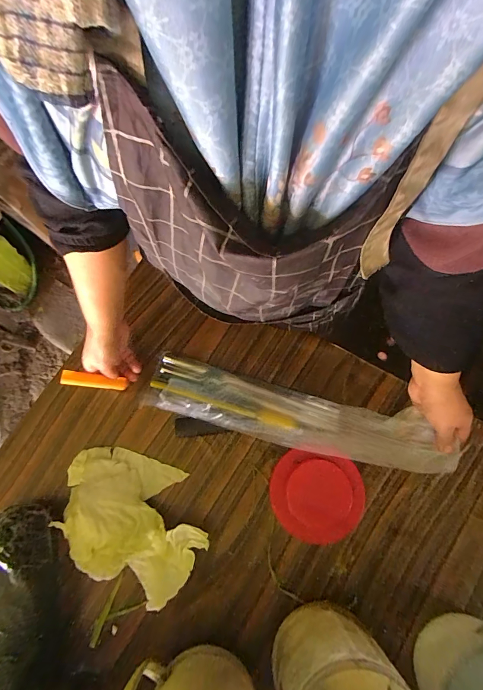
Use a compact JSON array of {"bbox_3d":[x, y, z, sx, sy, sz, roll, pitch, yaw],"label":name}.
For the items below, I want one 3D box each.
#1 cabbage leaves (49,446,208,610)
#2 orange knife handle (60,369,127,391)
[{"bbox_3d":[-0.167,0.256,0.531,0.234,0.054,0.172,21,79,5],"label":"cabbage leaves"},{"bbox_3d":[-0.225,0.055,0.552,0.092,0.009,0.021,13,74,-24],"label":"orange knife handle"}]

